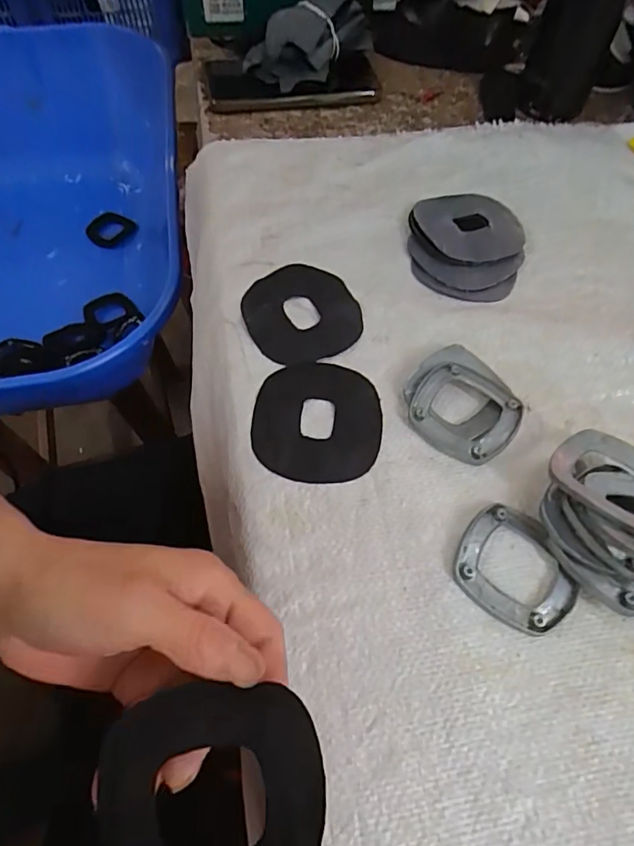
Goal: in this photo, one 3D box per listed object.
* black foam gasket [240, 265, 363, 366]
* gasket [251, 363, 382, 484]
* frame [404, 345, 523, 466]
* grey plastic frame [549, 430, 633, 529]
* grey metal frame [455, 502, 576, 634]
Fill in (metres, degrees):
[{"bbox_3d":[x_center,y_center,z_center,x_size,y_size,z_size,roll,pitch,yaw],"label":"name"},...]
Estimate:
[{"bbox_3d":[-0.011,-0.076,0.350,0.077,0.006,0.080,1,60,-1],"label":"black foam gasket"},{"bbox_3d":[0.000,-0.002,0.309,0.076,0.005,0.080,3,60,0],"label":"gasket"},{"bbox_3d":[0.090,-0.012,0.313,0.065,0.013,0.068,-40,68,-21],"label":"frame"},{"bbox_3d":[0.159,0.030,0.272,0.061,0.007,0.058,30,51,21],"label":"grey plastic frame"},{"bbox_3d":[0.105,0.075,0.267,0.061,0.008,0.057,34,65,17],"label":"grey metal frame"}]

